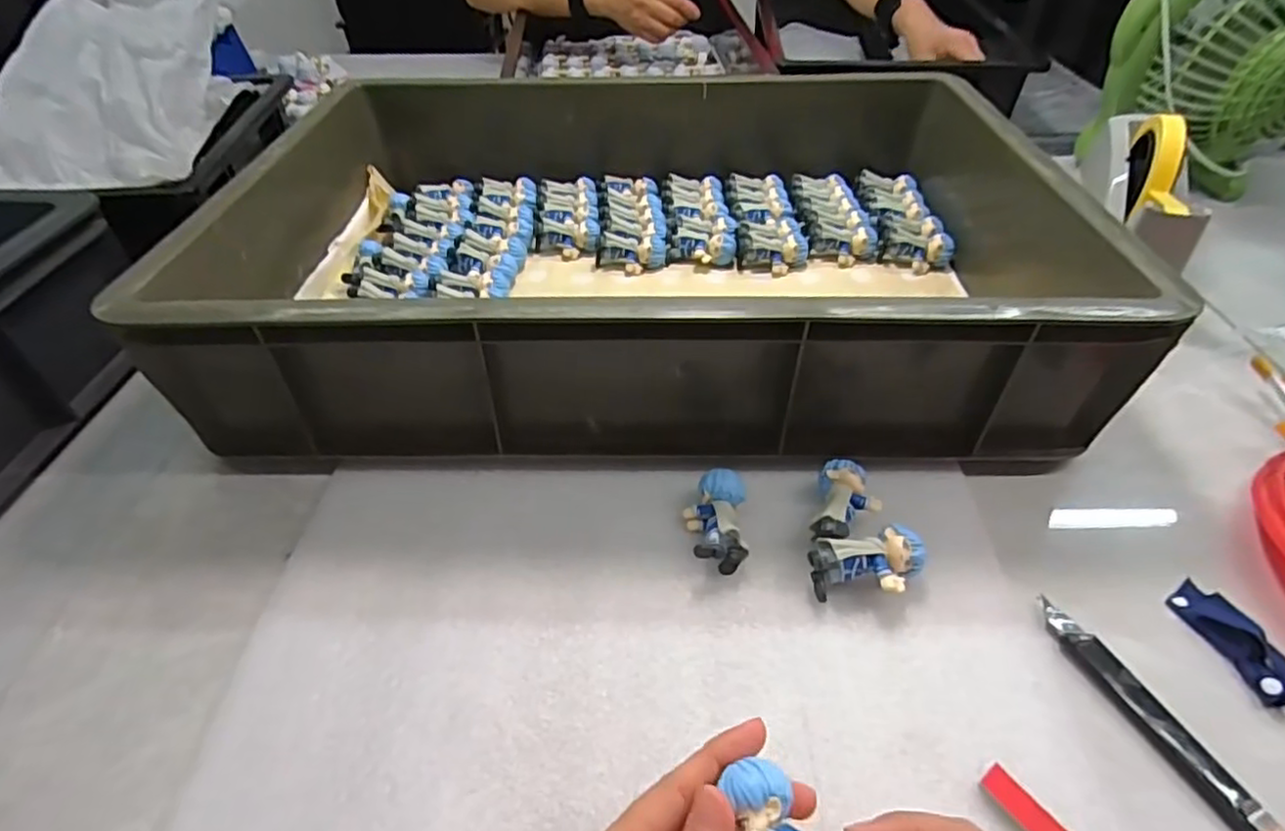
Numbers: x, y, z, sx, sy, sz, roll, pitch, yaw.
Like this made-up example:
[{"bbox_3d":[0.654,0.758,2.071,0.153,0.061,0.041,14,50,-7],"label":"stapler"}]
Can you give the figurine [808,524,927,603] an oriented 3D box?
[{"bbox_3d":[0.123,0.082,0.358,0.059,0.028,0.033,-12,45,-11],"label":"figurine"}]

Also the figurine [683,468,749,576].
[{"bbox_3d":[0.043,0.059,0.383,0.033,0.022,0.057,2,44,3],"label":"figurine"}]

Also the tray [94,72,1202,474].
[{"bbox_3d":[0.009,-0.166,0.547,0.597,0.136,0.453,0,44,2],"label":"tray"}]

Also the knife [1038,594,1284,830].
[{"bbox_3d":[0.240,0.144,0.305,0.018,0.010,0.138,-16,46,-15],"label":"knife"}]

